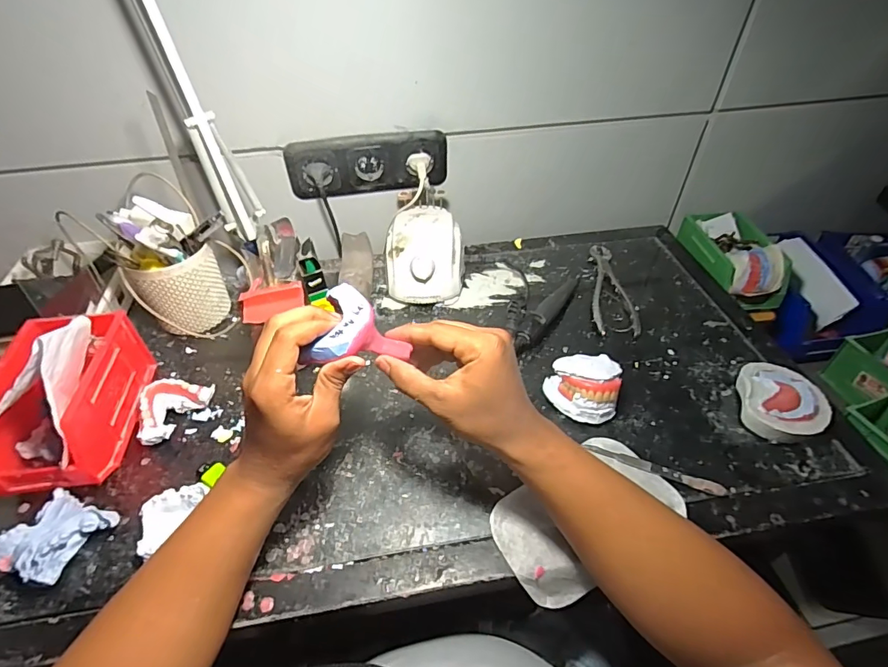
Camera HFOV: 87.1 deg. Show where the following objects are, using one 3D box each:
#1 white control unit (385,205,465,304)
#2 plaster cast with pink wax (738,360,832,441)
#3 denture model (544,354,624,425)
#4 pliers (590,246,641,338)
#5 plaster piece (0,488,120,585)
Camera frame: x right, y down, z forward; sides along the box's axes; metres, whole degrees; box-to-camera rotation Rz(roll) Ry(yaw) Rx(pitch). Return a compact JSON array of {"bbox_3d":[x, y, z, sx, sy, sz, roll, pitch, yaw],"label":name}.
[{"bbox_3d":[-0.027,-0.110,0.661,0.110,0.079,0.138,3,45,2],"label":"white control unit"},{"bbox_3d":[0.364,0.076,0.505,0.078,0.037,0.100,16,47,15],"label":"plaster cast with pink wax"},{"bbox_3d":[0.152,0.055,0.511,0.074,0.053,0.068,17,48,16],"label":"denture model"},{"bbox_3d":[0.238,-0.069,0.667,0.056,0.012,0.200,6,46,6],"label":"pliers"},{"bbox_3d":[-0.340,0.180,0.406,0.063,0.028,0.074,18,48,17],"label":"plaster piece"}]

